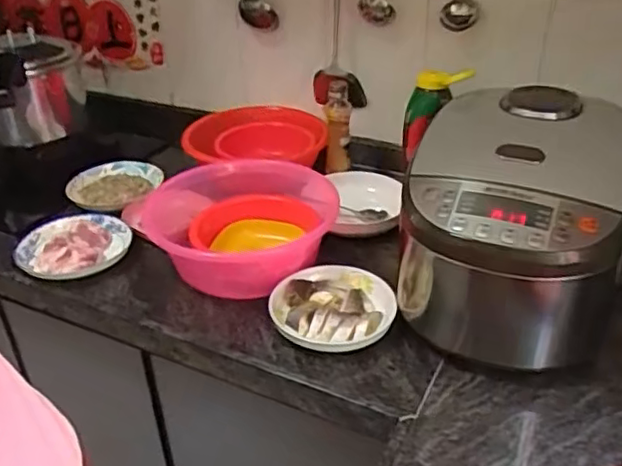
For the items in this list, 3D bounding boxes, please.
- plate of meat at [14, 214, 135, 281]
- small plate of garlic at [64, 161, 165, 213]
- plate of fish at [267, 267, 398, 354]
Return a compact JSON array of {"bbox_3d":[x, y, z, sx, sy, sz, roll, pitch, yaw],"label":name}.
[{"bbox_3d":[-0.376,0.019,0.992,0.166,0.036,0.158,-2,32,1],"label":"plate of meat"},{"bbox_3d":[-0.360,-0.089,1.154,0.141,0.026,0.161,10,34,20],"label":"small plate of garlic"},{"bbox_3d":[0.031,0.109,0.845,0.166,0.035,0.161,-2,32,1],"label":"plate of fish"}]

